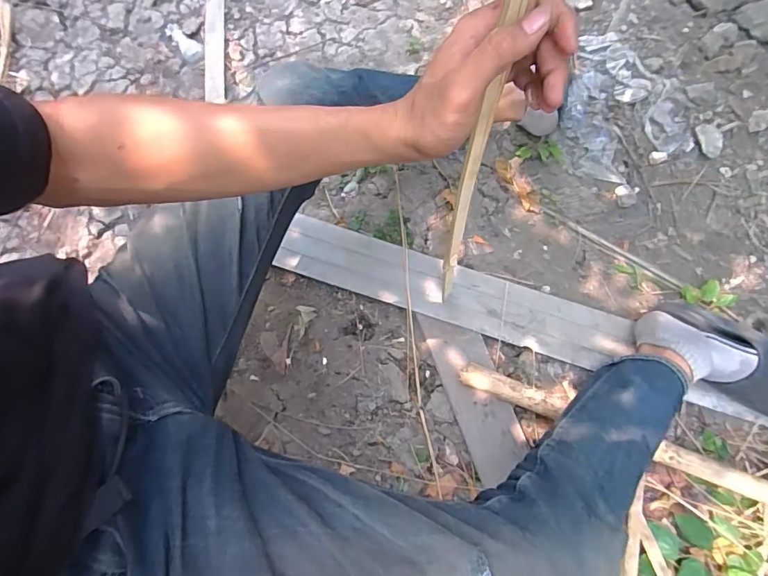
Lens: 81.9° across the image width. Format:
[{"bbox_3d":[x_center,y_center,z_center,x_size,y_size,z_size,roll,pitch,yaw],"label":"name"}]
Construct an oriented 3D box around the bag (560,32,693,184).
[{"bbox_3d":[0.485,-0.373,0.908,0.243,0.034,0.333,3,74,-2],"label":"bag"}]

